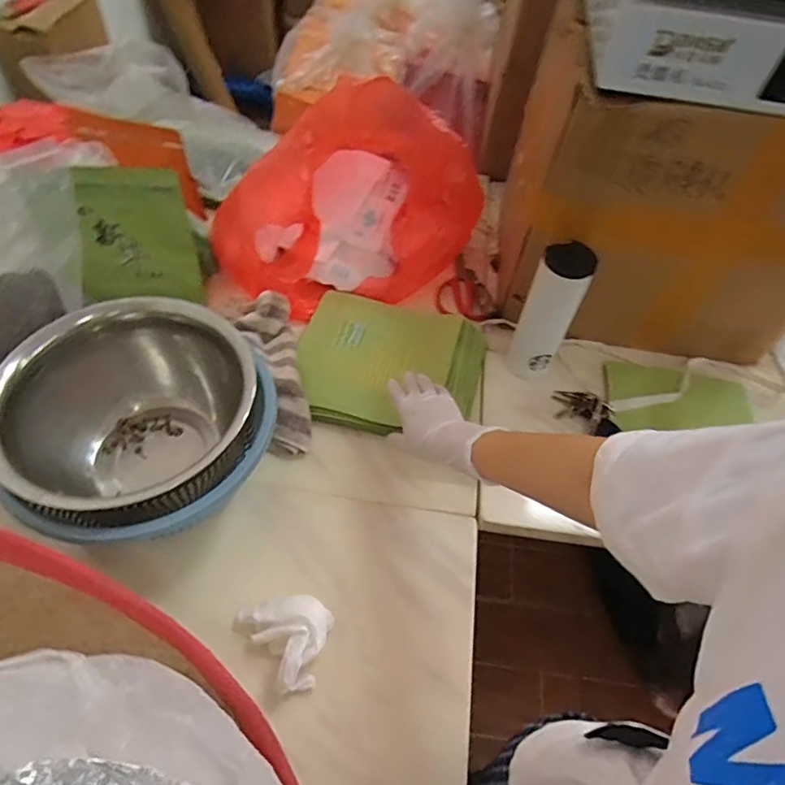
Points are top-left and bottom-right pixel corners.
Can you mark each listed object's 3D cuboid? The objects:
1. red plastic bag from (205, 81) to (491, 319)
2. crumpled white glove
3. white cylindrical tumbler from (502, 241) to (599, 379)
[{"bbox_3d":[-0.069,-0.303,0.860,0.380,0.240,0.262,-36,65,-26],"label":"red plastic bag"},{"bbox_3d":[-0.124,0.262,0.586,0.103,0.043,0.085,15,55,6],"label":"crumpled white glove"},{"bbox_3d":[0.219,-0.110,0.774,0.070,0.217,0.058,19,55,9],"label":"white cylindrical tumbler"}]

